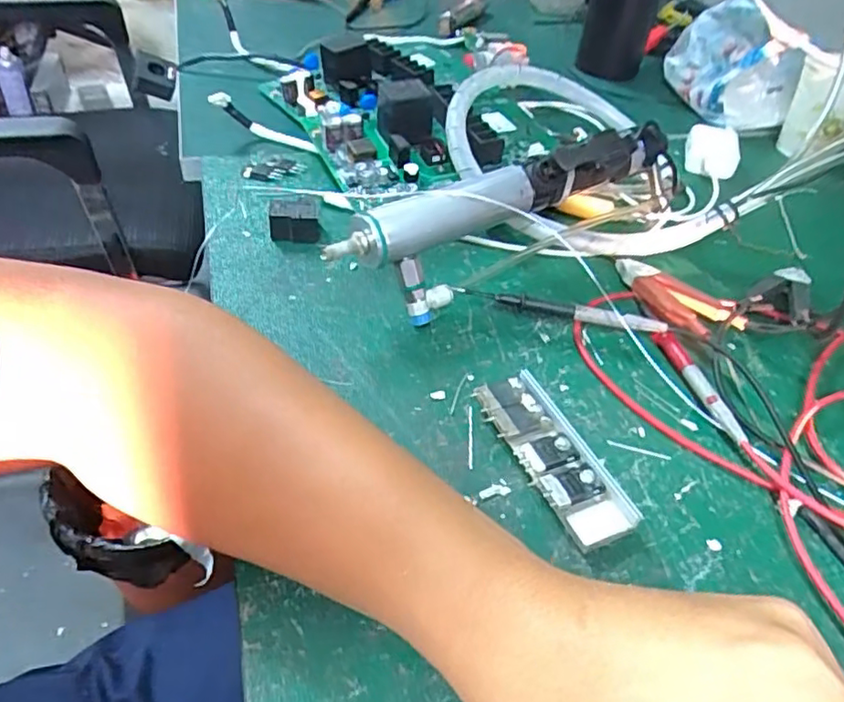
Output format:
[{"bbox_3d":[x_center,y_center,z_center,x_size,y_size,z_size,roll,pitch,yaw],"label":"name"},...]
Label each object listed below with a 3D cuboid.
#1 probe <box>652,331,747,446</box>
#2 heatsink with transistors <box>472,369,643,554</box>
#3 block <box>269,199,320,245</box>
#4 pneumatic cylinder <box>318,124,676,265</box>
[{"bbox_3d":[0.155,0.019,0.350,0.011,0.014,0.084,-7,44,-12],"label":"probe"},{"bbox_3d":[0.063,0.051,0.303,0.036,0.016,0.095,-19,48,-23],"label":"heatsink with transistors"},{"bbox_3d":[-0.086,-0.087,0.423,0.033,0.022,0.024,-4,44,-10],"label":"block"},{"bbox_3d":[0.063,-0.100,0.384,0.260,0.041,0.028,-20,48,-24],"label":"pneumatic cylinder"}]

